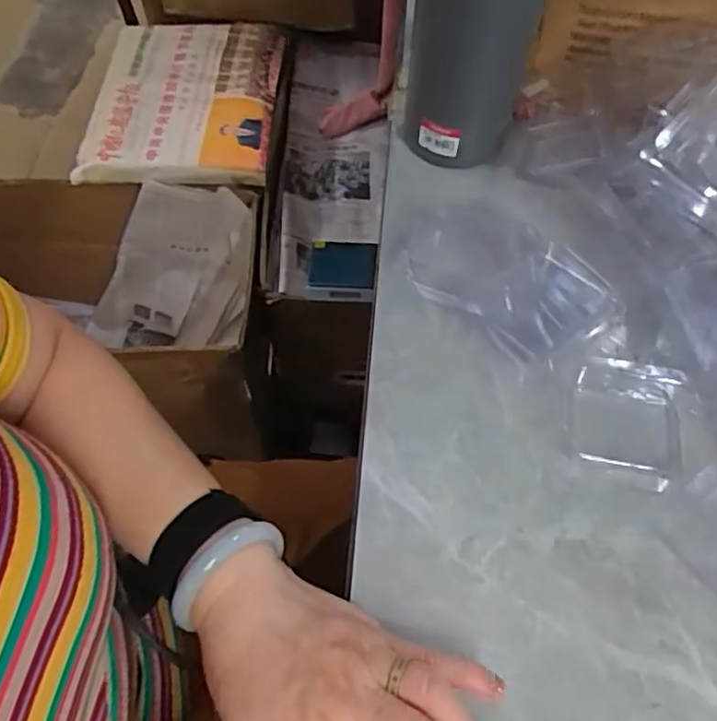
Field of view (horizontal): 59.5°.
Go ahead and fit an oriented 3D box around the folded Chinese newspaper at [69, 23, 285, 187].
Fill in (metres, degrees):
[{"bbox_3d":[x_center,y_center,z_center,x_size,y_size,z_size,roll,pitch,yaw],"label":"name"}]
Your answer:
[{"bbox_3d":[-0.261,-0.403,0.951,0.269,0.041,0.327,4,62,1],"label":"folded Chinese newspaper"}]

